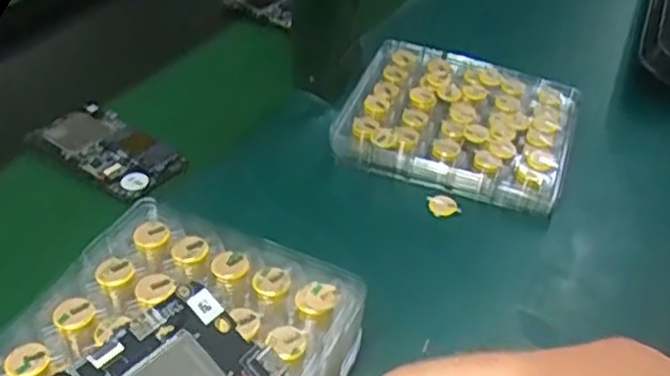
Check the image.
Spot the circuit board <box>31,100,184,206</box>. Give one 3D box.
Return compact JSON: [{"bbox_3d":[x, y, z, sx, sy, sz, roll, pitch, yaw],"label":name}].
[{"bbox_3d":[-0.180,-0.032,0.569,0.125,0.009,0.062,27,46,28],"label":"circuit board"}]

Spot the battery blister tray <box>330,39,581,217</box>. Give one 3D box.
[{"bbox_3d":[0.100,-0.056,0.574,0.174,0.034,0.141,15,41,16],"label":"battery blister tray"}]

